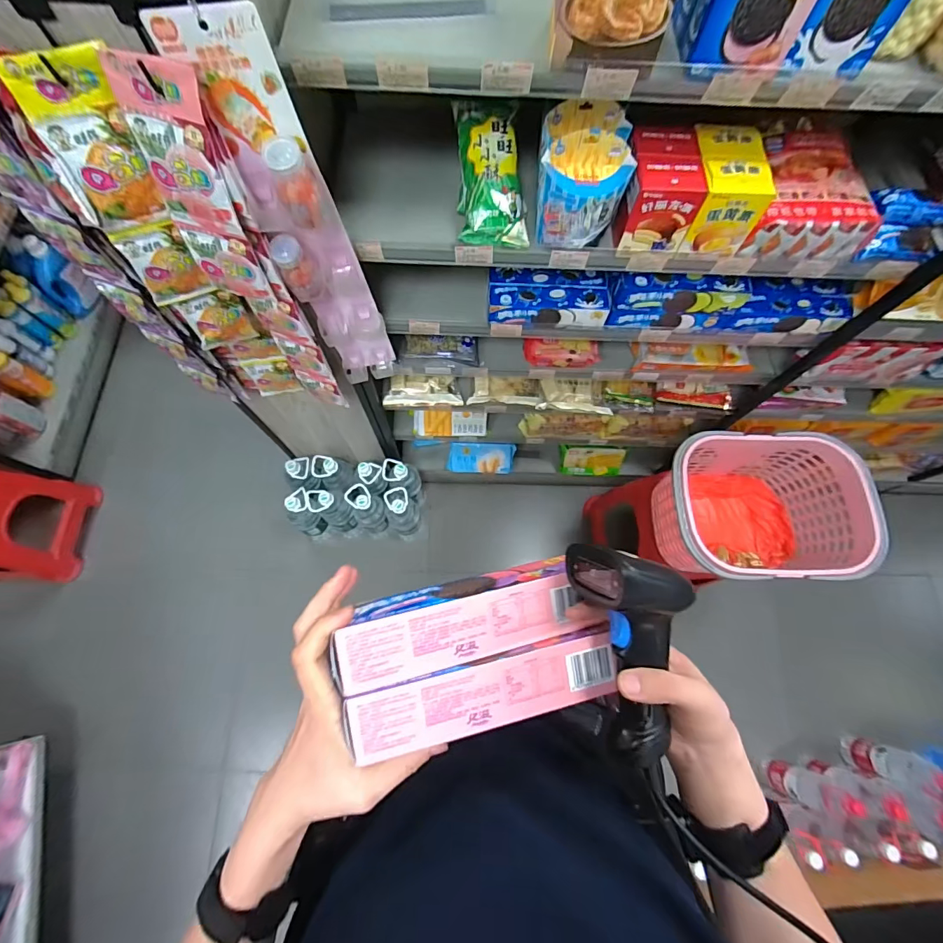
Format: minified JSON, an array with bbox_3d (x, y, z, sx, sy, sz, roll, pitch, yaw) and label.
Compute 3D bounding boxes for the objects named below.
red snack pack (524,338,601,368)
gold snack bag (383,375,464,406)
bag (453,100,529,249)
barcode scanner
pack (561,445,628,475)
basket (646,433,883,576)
[{"bbox_3d":[0.192,-0.253,0.933,0.159,0.041,0.046,1,71,-1],"label":"red snack pack"},{"bbox_3d":[-0.118,-0.199,1.083,0.185,0.039,0.074,0,71,-2],"label":"gold snack bag"},{"bbox_3d":[0.025,-0.418,0.624,0.089,0.044,0.188,-9,99,-5],"label":"bag"},{"bbox_3d":[0.128,0.136,0.330,0.075,0.055,0.175,-12,101,-6],"label":"barcode scanner"},{"bbox_3d":[0.397,-0.038,1.462,0.202,0.127,0.030,1,37,1],"label":"pack"},{"bbox_3d":[0.624,0.096,1.014,0.406,0.246,0.309,-3,71,-3],"label":"basket"}]

